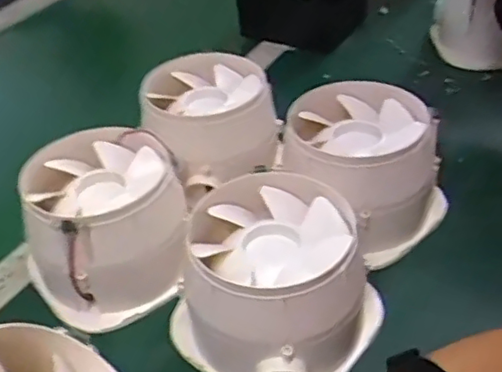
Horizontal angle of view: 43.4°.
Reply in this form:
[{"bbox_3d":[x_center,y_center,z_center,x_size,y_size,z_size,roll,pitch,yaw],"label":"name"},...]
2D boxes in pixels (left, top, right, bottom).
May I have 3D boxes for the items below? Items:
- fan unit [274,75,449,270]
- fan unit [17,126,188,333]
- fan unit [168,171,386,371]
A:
[{"bbox_3d":[0.093,-0.016,0.556,0.137,0.098,0.122,25,47,33],"label":"fan unit"},{"bbox_3d":[-0.115,0.029,0.509,0.128,0.093,0.131,-16,39,-14],"label":"fan unit"},{"bbox_3d":[0.015,0.068,0.455,0.133,0.097,0.128,23,46,31],"label":"fan unit"}]

